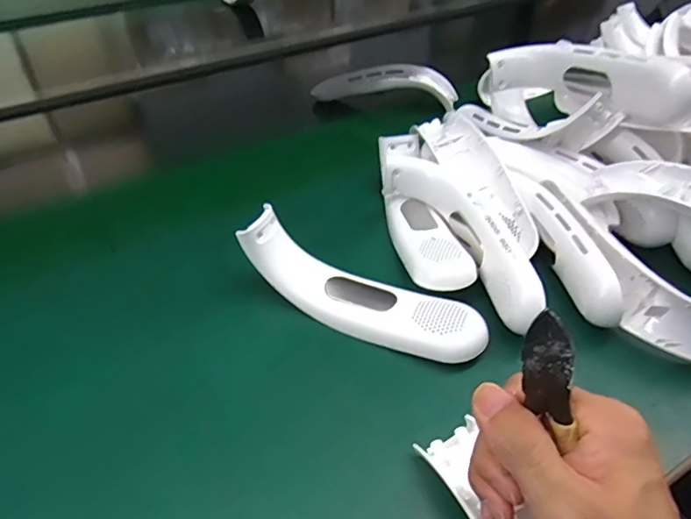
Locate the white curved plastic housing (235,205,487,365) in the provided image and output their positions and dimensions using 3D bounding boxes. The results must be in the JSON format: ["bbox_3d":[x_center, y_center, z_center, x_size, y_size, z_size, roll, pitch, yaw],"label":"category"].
[{"bbox_3d":[0.012,0.022,0.384,0.192,0.057,0.051,18,46,20],"label":"white curved plastic housing"}]

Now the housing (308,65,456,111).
[{"bbox_3d":[0.056,-0.245,0.703,0.193,0.038,0.056,11,44,14],"label":"housing"}]

